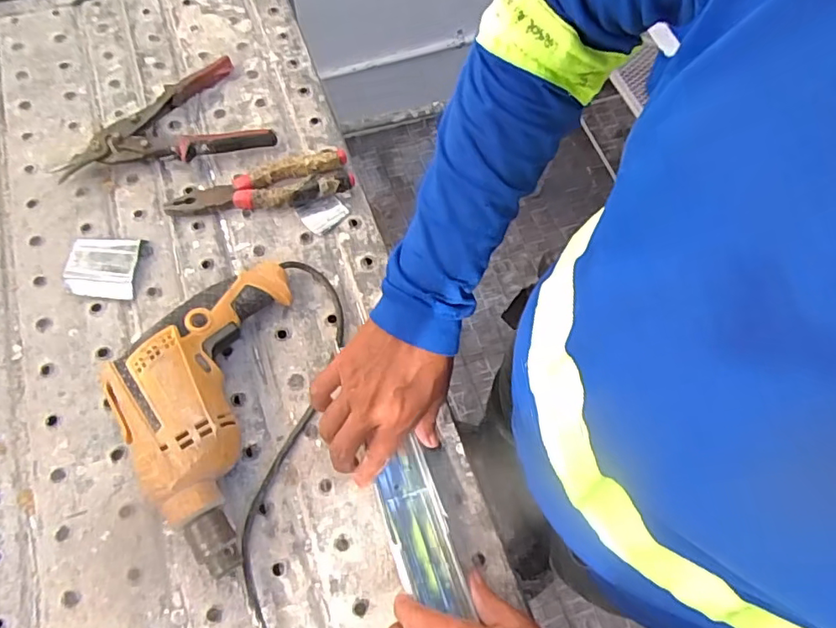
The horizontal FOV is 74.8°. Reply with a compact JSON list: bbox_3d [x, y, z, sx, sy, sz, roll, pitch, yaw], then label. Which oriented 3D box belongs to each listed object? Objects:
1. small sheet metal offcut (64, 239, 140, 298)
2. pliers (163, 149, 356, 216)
[{"bbox_3d":[-0.309,-0.046,0.539,0.061,0.021,0.060,3,65,-1],"label":"small sheet metal offcut"},{"bbox_3d":[-0.167,-0.136,0.581,0.190,0.026,0.056,-10,66,-7],"label":"pliers"}]

